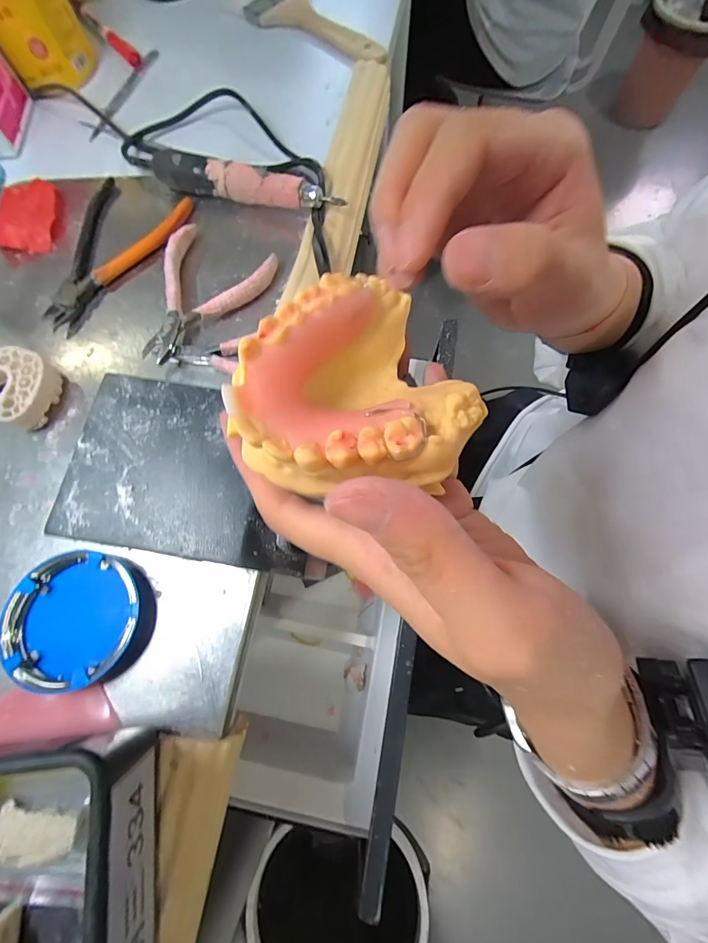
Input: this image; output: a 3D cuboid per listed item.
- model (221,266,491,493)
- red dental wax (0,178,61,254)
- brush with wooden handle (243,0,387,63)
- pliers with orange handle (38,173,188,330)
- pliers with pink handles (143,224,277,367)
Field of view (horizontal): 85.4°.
[{"bbox_3d":[-0.001,-0.021,0.117,0.064,0.025,0.068,-30,76,-7],"label":"model"},{"bbox_3d":[-0.284,-0.224,0.333,0.054,0.009,0.085,-19,75,-4],"label":"red dental wax"},{"bbox_3d":[-0.042,-0.455,0.394,0.070,0.012,0.161,-38,77,-9],"label":"brush with wooden handle"},{"bbox_3d":[-0.209,-0.182,0.316,0.086,0.010,0.145,24,76,8],"label":"pliers with orange handle"},{"bbox_3d":[-0.129,-0.144,0.300,0.081,0.017,0.121,41,79,12],"label":"pliers with pink handles"}]

